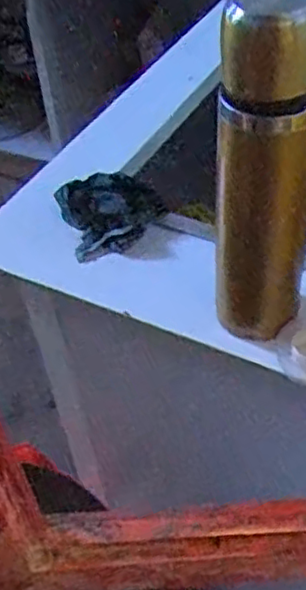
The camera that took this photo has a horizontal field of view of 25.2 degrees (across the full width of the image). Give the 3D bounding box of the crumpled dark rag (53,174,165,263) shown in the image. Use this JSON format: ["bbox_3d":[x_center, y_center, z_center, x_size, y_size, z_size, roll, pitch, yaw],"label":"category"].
[{"bbox_3d":[-0.047,-0.096,0.775,0.107,0.035,0.093,-18,47,-10],"label":"crumpled dark rag"}]

